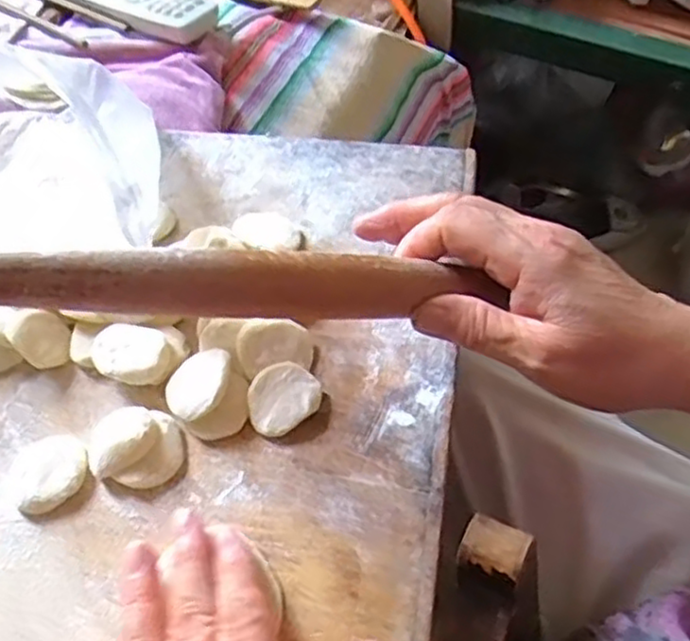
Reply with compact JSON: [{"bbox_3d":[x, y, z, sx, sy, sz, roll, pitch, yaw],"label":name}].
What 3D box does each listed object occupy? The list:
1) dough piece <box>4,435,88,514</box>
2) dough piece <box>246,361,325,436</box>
[{"bbox_3d":[-0.136,0.070,0.327,0.038,0.009,0.034,-16,60,-8],"label":"dough piece"},{"bbox_3d":[-0.029,0.036,0.336,0.035,0.010,0.030,-31,64,-17],"label":"dough piece"}]

